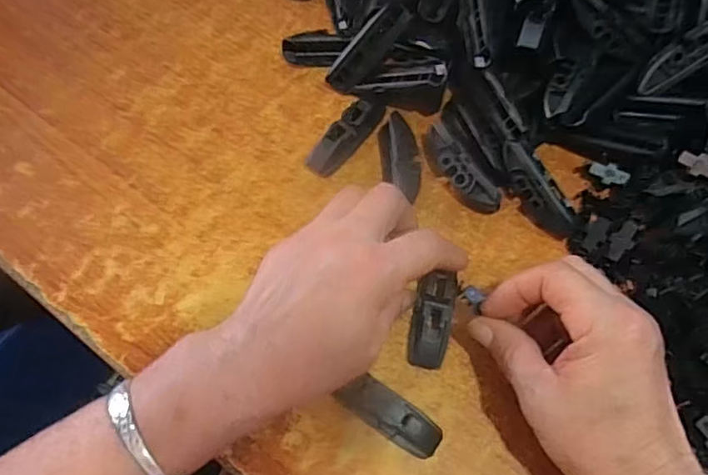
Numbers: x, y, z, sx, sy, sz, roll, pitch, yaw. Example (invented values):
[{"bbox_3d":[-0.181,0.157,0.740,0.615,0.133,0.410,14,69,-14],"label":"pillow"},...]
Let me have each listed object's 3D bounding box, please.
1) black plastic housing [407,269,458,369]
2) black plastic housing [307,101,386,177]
[{"bbox_3d":[0.047,0.049,0.343,0.023,0.019,0.057,14,75,5],"label":"black plastic housing"},{"bbox_3d":[-0.004,-0.071,0.393,0.019,0.018,0.069,33,70,13],"label":"black plastic housing"}]

